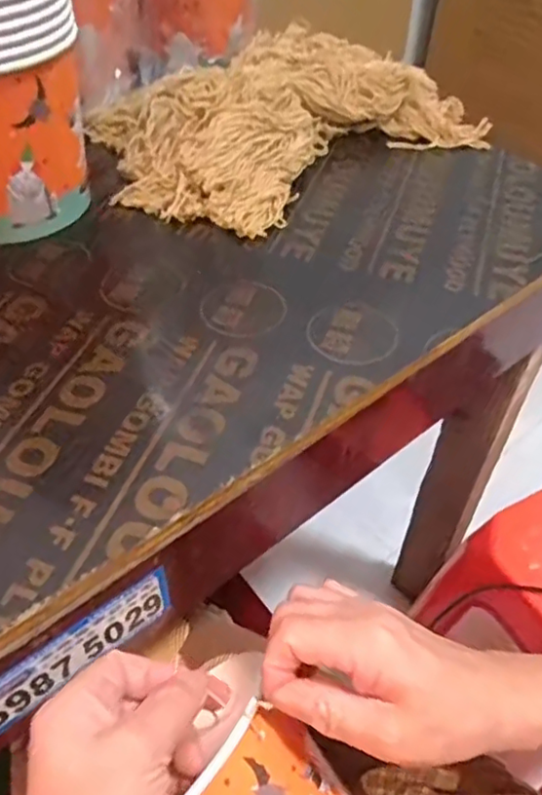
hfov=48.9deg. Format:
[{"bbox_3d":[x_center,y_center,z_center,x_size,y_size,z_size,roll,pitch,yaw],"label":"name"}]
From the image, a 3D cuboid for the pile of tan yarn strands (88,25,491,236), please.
[{"bbox_3d":[0.017,-0.267,0.569,0.350,0.064,0.235,-23,51,-20],"label":"pile of tan yarn strands"}]

